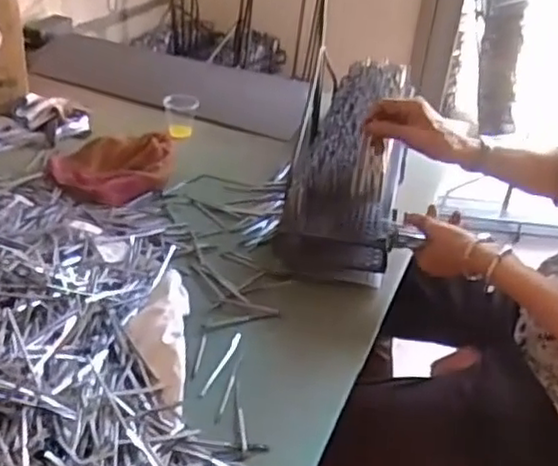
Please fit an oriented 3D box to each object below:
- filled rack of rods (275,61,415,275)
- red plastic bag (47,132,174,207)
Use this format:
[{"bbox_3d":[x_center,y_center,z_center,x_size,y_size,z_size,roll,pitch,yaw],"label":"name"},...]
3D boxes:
[{"bbox_3d":[0.128,-0.145,1.116,0.147,0.118,0.594,10,33,8],"label":"filled rack of rods"},{"bbox_3d":[-0.270,-0.106,1.083,0.196,0.060,0.166,8,32,6],"label":"red plastic bag"}]

